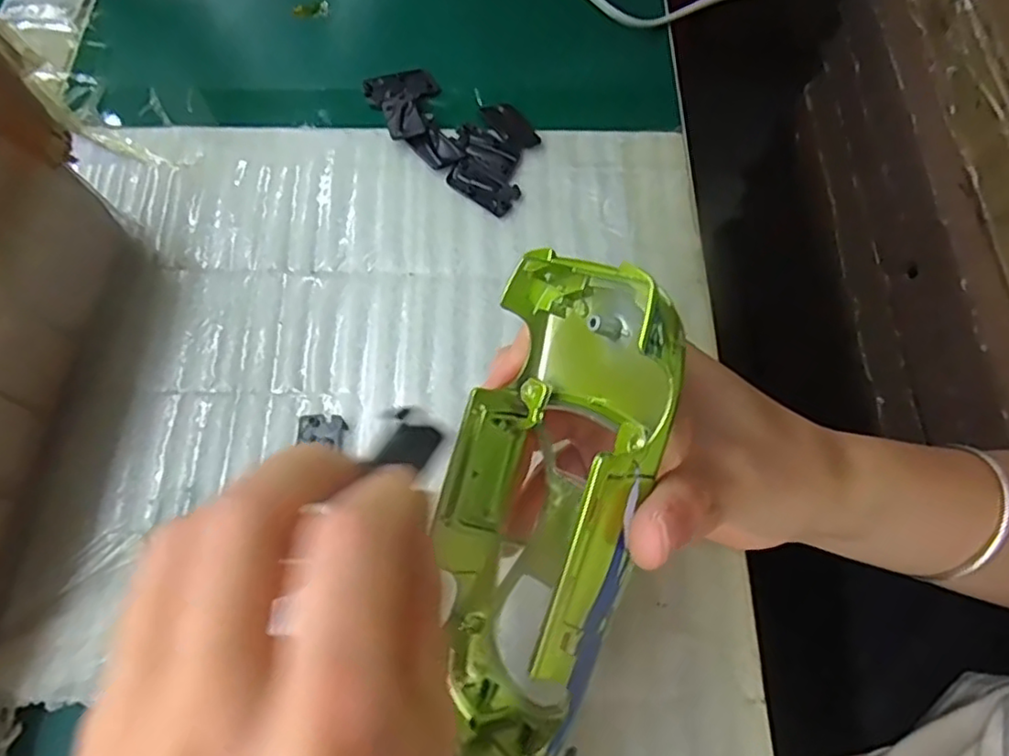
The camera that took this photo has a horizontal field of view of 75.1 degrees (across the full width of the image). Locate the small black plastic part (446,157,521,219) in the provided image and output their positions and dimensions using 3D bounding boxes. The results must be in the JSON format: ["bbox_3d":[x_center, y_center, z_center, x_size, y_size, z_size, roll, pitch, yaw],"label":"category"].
[{"bbox_3d":[-0.009,-0.086,0.292,0.032,0.004,0.018,34,71,12],"label":"small black plastic part"}]

